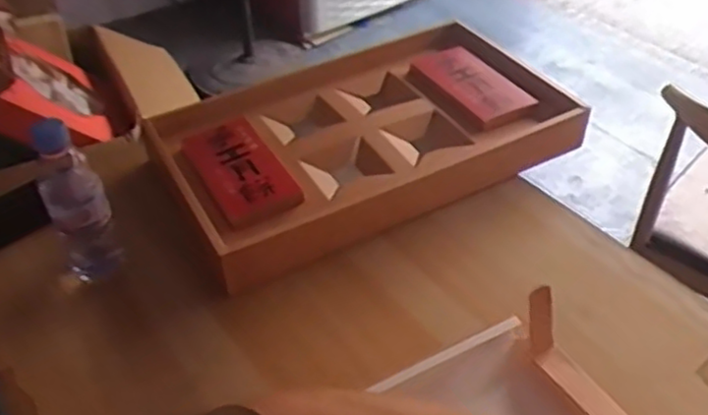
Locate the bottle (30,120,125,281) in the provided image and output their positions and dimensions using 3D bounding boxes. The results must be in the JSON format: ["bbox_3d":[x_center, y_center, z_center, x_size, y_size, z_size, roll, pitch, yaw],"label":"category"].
[{"bbox_3d":[-0.270,-0.003,0.696,0.055,0.169,0.049,-19,44,-20],"label":"bottle"}]

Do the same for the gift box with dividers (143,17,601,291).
[{"bbox_3d":[0.016,-0.097,0.868,0.487,0.050,0.287,-22,45,-22],"label":"gift box with dividers"}]

